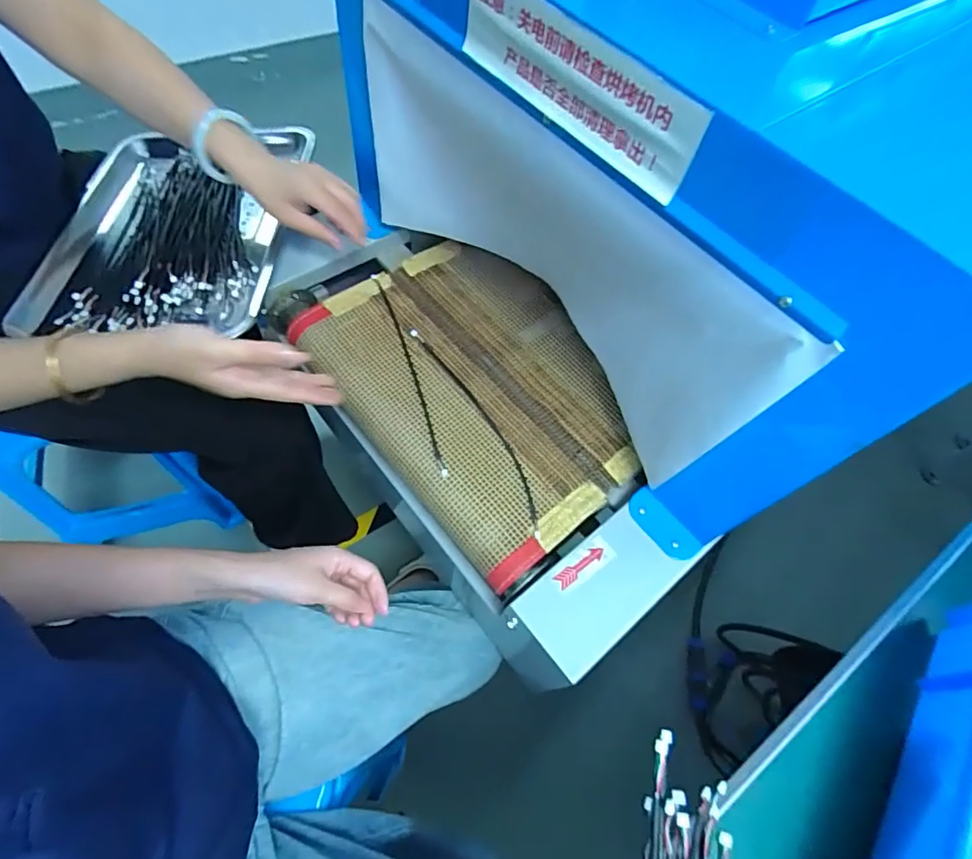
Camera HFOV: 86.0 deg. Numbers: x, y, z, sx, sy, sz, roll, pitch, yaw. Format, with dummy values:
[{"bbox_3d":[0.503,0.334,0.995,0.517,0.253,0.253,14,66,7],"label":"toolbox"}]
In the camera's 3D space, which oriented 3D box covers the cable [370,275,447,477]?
[{"bbox_3d":[-0.087,-0.071,0.599,0.015,0.012,0.281,-18,66,-11],"label":"cable"}]

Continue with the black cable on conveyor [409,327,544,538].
[{"bbox_3d":[-0.008,-0.008,0.568,0.029,0.009,0.277,-26,68,-15],"label":"black cable on conveyor"}]

